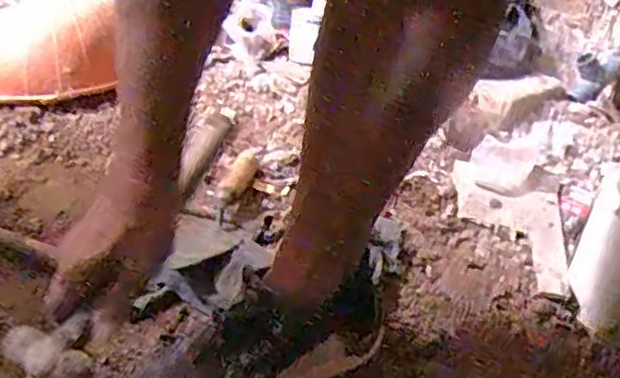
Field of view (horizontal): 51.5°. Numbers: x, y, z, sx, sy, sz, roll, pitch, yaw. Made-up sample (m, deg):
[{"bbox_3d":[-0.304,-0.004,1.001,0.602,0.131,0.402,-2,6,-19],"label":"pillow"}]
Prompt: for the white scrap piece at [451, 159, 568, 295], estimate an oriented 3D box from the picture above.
[{"bbox_3d":[0.256,0.043,0.825,0.135,0.021,0.219,8,35,5],"label":"white scrap piece"}]

